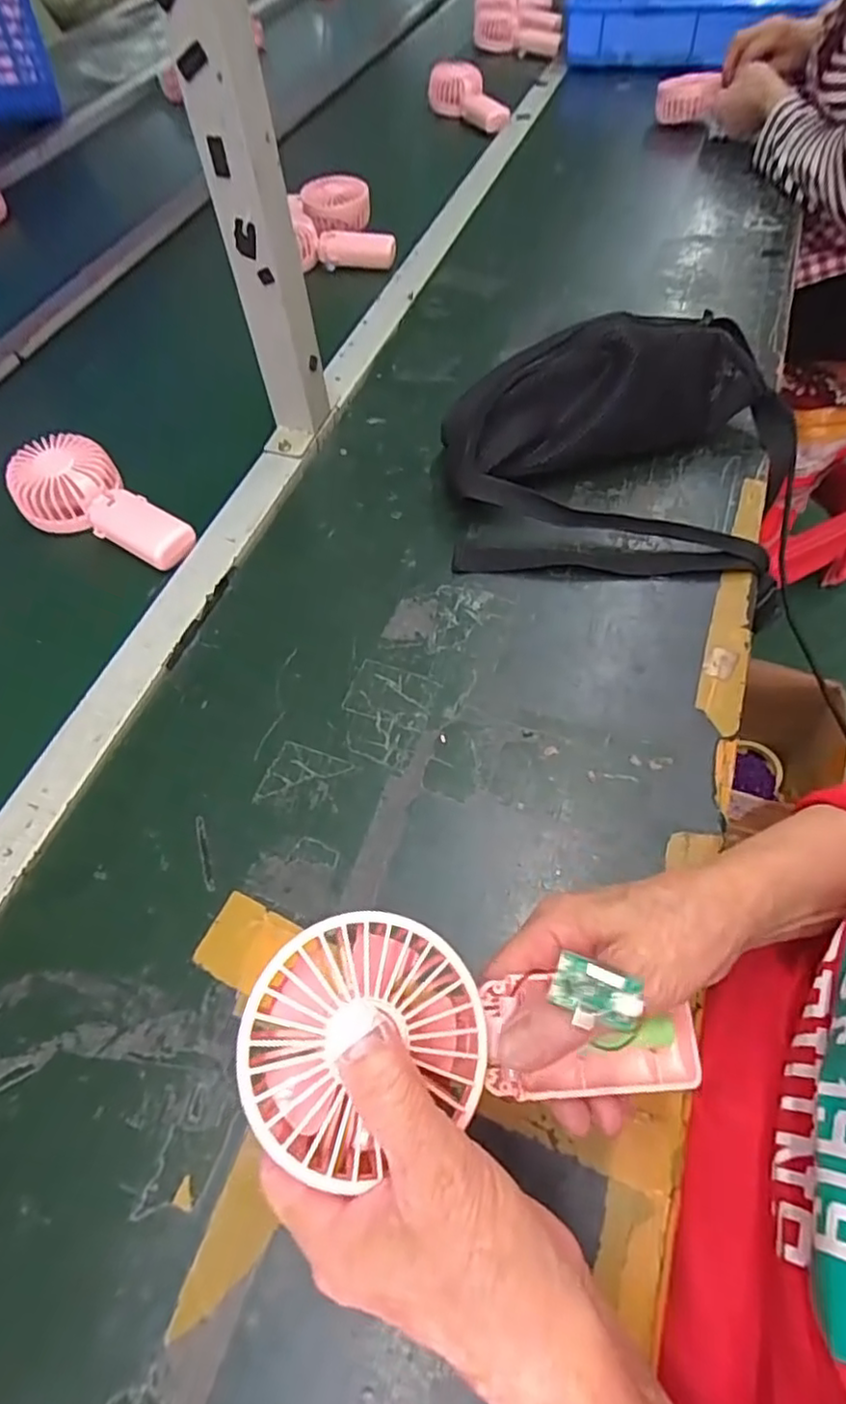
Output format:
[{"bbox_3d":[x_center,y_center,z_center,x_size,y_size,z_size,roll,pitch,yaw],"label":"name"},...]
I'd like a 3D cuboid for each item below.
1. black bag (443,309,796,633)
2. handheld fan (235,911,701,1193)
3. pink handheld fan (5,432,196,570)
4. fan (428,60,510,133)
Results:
[{"bbox_3d":[0.163,-0.209,0.513,0.283,0.094,0.221,6,59,7],"label":"black bag"},{"bbox_3d":[0.024,0.128,0.242,0.183,0.040,0.084,12,57,-15],"label":"handheld fan"},{"bbox_3d":[-0.277,-0.168,0.543,0.168,0.046,0.082,33,66,21],"label":"pink handheld fan"},{"bbox_3d":[0.085,-0.998,1.061,0.160,0.064,0.054,41,68,11],"label":"fan"}]

